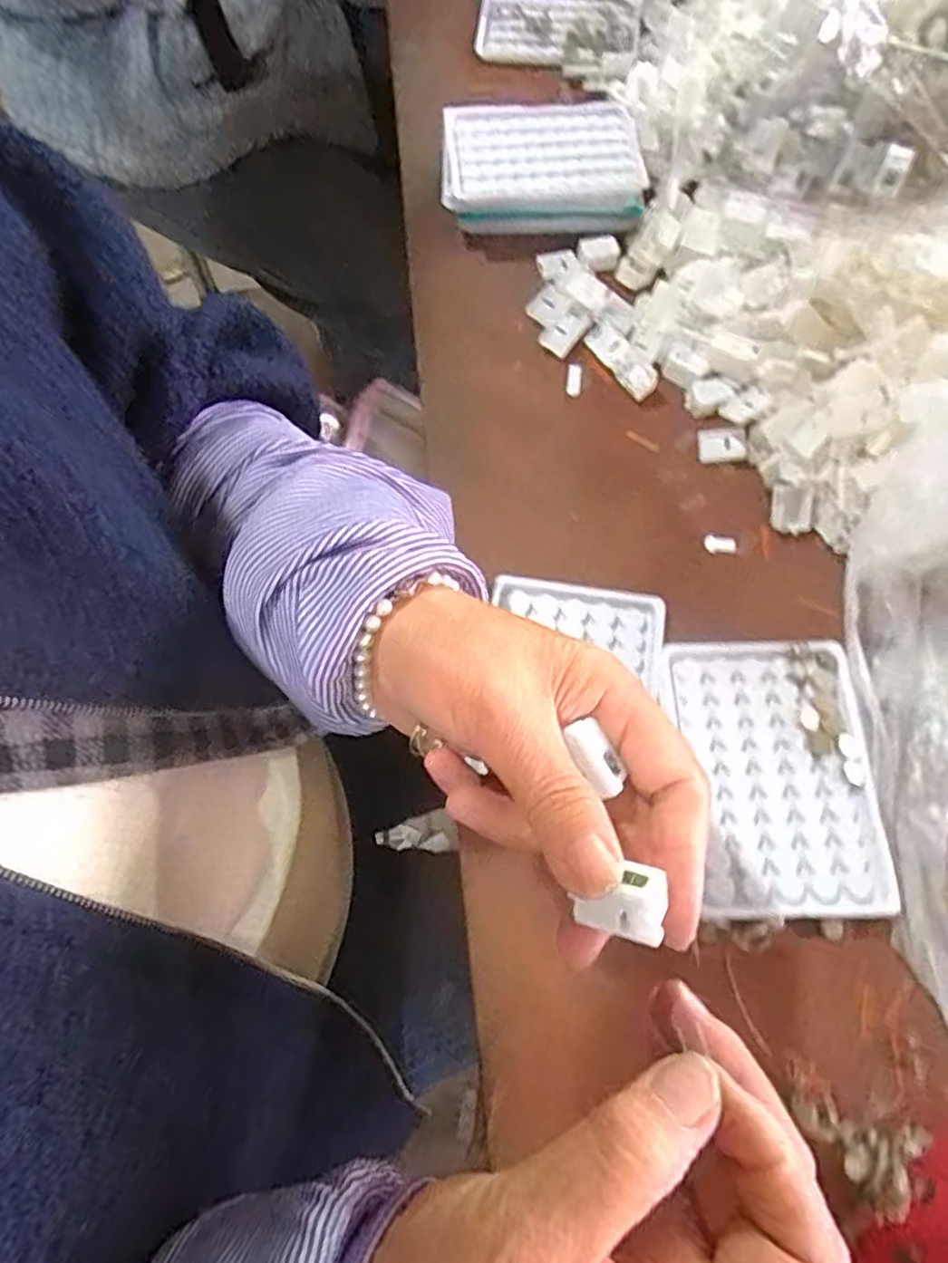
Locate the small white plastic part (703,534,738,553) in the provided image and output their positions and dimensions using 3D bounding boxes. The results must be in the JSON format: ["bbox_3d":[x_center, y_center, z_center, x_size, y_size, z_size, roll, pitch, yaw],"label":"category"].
[{"bbox_3d":[0.143,-0.051,0.398,0.019,0.004,0.011,15,69,8],"label":"small white plastic part"}]

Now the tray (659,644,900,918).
[{"bbox_3d":[0.146,0.071,0.340,0.090,0.023,0.129,-3,68,1],"label":"tray"}]

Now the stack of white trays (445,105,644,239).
[{"bbox_3d":[0.046,-0.323,0.480,0.132,0.033,0.094,-2,68,1],"label":"stack of white trays"}]

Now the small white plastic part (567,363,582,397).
[{"bbox_3d":[0.065,-0.164,0.441,0.010,0.004,0.026,3,68,3],"label":"small white plastic part"}]

